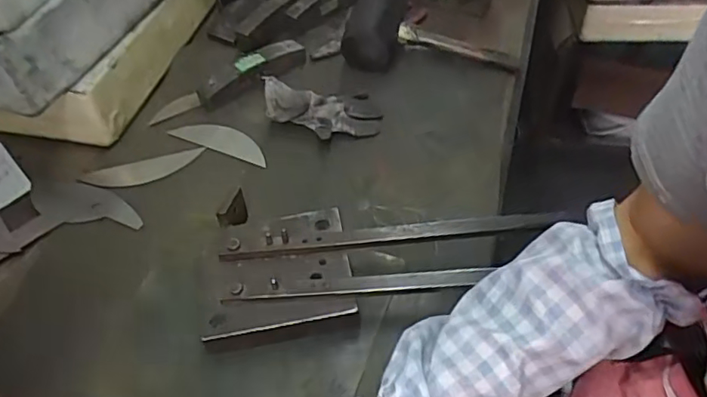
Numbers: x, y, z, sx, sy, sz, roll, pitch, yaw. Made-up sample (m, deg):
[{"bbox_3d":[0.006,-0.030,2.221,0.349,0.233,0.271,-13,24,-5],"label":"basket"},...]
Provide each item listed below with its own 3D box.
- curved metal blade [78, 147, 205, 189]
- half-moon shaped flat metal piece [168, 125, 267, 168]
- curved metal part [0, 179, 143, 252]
[{"bbox_3d":[-0.253,-0.034,0.677,0.142,0.006,0.043,-16,49,-10],"label":"curved metal blade"},{"bbox_3d":[-0.163,-0.074,0.697,0.133,0.005,0.034,19,67,17],"label":"half-moon shaped flat metal piece"},{"bbox_3d":[-0.333,0.011,0.644,0.188,0.005,0.093,-9,50,1],"label":"curved metal part"}]

